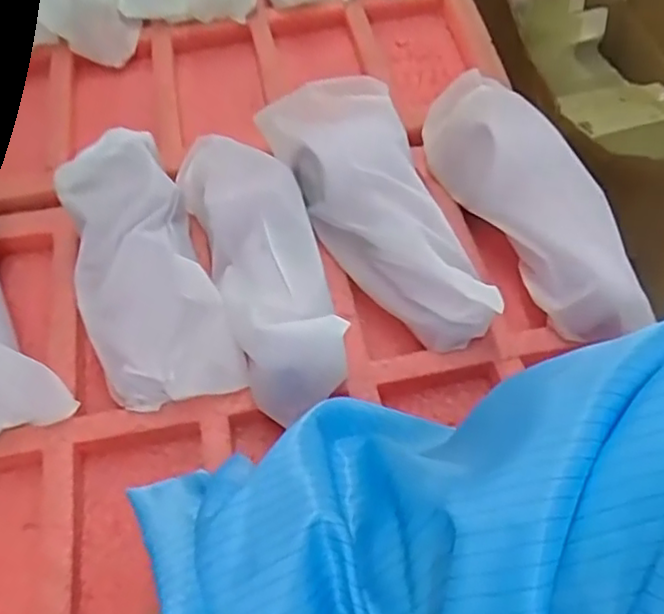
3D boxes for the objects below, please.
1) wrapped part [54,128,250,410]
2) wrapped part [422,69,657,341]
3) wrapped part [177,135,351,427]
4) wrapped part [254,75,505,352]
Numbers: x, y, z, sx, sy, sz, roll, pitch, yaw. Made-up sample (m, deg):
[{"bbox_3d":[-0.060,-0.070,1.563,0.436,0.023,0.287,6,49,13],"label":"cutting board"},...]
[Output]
[{"bbox_3d":[-0.109,-0.022,0.363,0.072,0.030,0.161,-19,74,-10],"label":"wrapped part"},{"bbox_3d":[0.129,-0.066,0.393,0.072,0.049,0.187,-23,59,-12],"label":"wrapped part"},{"bbox_3d":[-0.038,-0.029,0.370,0.062,0.055,0.182,-19,58,-10],"label":"wrapped part"},{"bbox_3d":[0.023,-0.055,0.383,0.077,0.057,0.178,-17,58,-9],"label":"wrapped part"}]

